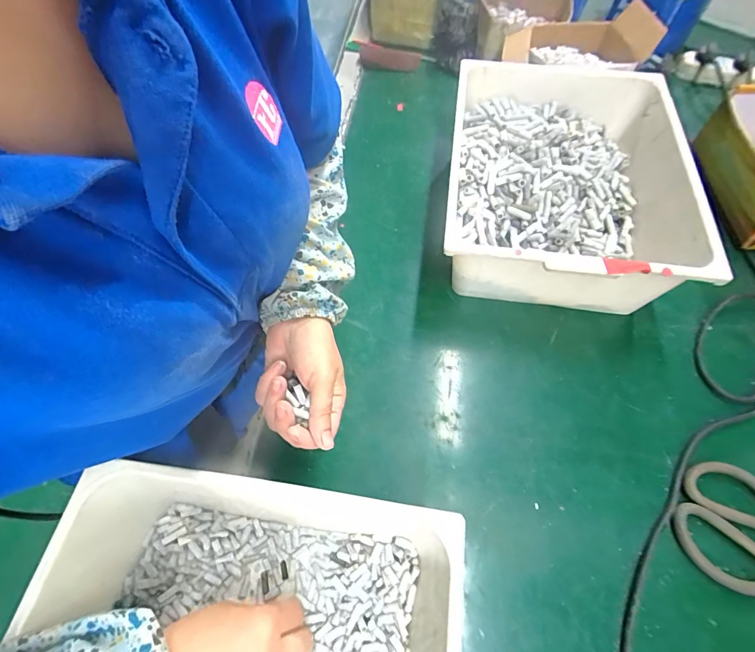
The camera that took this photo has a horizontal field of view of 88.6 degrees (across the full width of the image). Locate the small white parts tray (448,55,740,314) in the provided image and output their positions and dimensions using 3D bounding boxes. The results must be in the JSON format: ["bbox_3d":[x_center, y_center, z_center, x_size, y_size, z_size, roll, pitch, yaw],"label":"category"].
[{"bbox_3d":[0.239,-0.205,0.529,0.275,0.118,0.411,7,61,5],"label":"small white parts tray"}]

